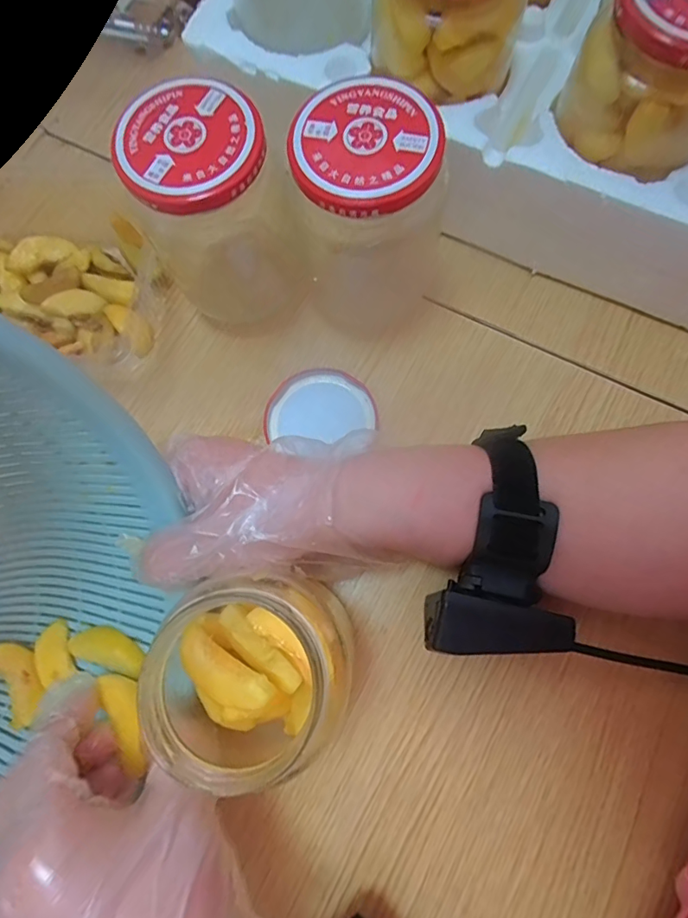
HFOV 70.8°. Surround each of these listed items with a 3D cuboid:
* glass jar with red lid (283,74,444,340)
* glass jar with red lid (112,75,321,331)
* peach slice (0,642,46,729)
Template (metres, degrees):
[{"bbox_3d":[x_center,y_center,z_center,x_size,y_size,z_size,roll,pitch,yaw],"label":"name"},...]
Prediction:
[{"bbox_3d":[0.015,-0.127,0.276,0.072,0.122,0.071,0,76,2],"label":"glass jar with red lid"},{"bbox_3d":[-0.066,-0.131,0.283,0.078,0.122,0.075,0,76,2],"label":"glass jar with red lid"},{"bbox_3d":[-0.183,0.125,0.272,0.018,0.017,0.046,-27,77,-5],"label":"peach slice"}]

